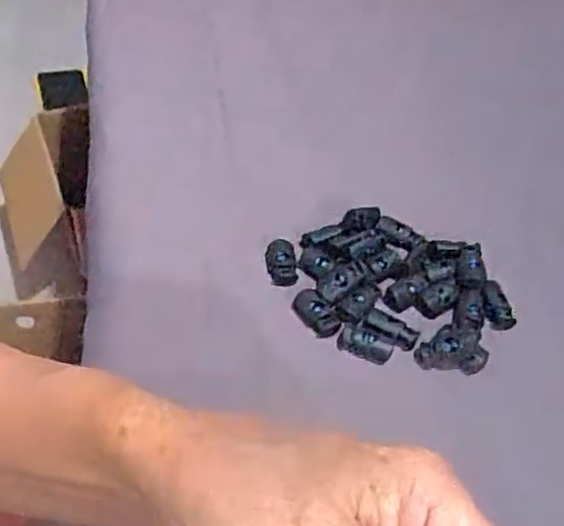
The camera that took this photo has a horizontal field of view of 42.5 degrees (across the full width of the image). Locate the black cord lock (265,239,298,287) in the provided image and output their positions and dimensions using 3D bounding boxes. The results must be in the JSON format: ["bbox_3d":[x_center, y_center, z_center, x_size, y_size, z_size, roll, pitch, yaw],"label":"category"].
[{"bbox_3d":[0.000,0.000,0.399,0.015,0.012,0.024,-6,46,-12],"label":"black cord lock"}]

